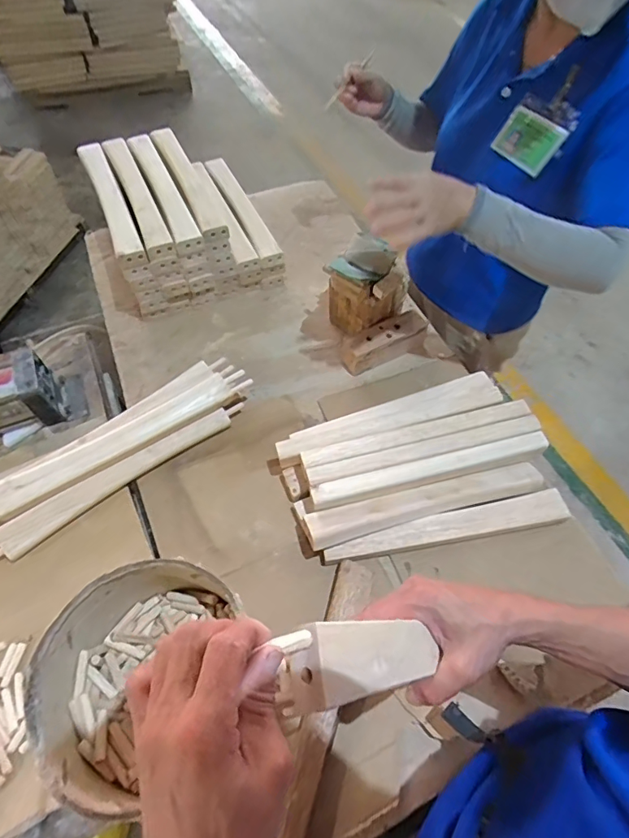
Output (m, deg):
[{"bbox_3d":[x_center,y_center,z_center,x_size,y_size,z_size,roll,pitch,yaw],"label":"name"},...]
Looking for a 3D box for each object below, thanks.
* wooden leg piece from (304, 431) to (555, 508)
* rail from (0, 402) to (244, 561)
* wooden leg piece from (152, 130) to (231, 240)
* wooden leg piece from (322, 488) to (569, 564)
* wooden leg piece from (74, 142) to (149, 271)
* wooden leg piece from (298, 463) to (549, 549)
[{"bbox_3d":[0.176,0.075,0.688,0.363,0.022,0.035,-12,59,-8],"label":"wooden leg piece"},{"bbox_3d":[-0.298,0.088,0.707,0.427,0.035,0.040,-31,64,-18],"label":"rail"},{"bbox_3d":[-0.246,-0.466,0.906,0.050,0.040,0.343,-22,61,-14],"label":"wooden leg piece"},{"bbox_3d":[0.198,0.164,0.698,0.373,0.036,0.045,-9,59,-6],"label":"wooden leg piece"},{"bbox_3d":[-0.392,-0.421,0.891,0.053,0.046,0.344,-22,61,-14],"label":"wooden leg piece"},{"bbox_3d":[0.166,0.120,0.677,0.358,0.024,0.042,-13,59,-9],"label":"wooden leg piece"}]

